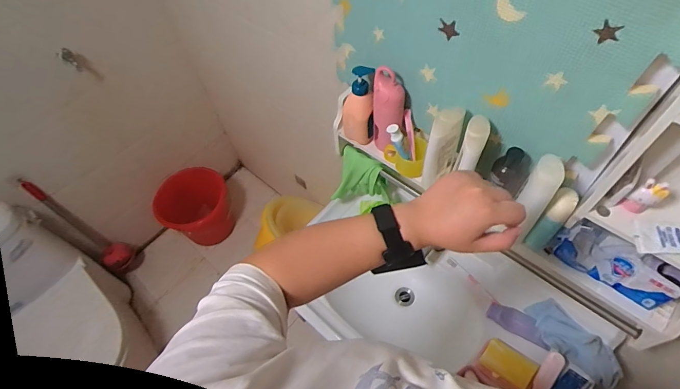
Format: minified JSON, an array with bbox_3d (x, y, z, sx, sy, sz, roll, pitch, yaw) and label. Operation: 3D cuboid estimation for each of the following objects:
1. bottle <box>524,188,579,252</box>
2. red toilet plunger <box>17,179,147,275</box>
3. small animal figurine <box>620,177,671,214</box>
[{"bbox_3d":[0.384,0.053,0.695,0.037,0.162,0.048,35,66,25],"label":"bottle"},{"bbox_3d":[-1.066,0.165,1.616,0.148,0.682,0.150,25,62,20],"label":"red toilet plunger"},{"bbox_3d":[0.439,0.006,0.549,0.021,0.066,0.032,-35,60,-17],"label":"small animal figurine"}]

